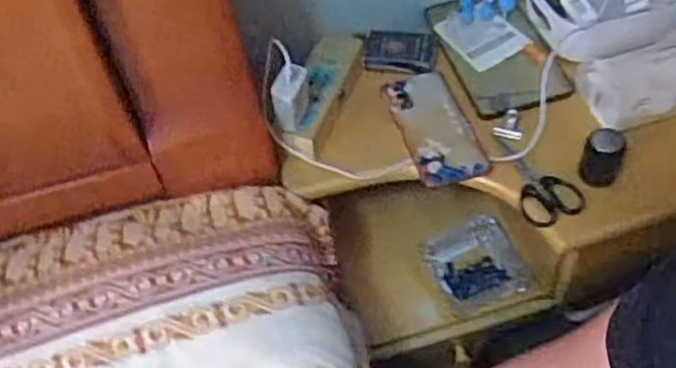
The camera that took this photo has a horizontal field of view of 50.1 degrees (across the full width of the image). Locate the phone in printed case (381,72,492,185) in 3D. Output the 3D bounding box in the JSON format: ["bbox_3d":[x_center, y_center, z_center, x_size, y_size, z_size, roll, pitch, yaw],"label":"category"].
[{"bbox_3d":[0.106,-0.070,0.819,0.073,0.012,0.161,-15,53,-8],"label":"phone in printed case"}]

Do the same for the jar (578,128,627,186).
[{"bbox_3d":[0.272,-0.026,0.744,0.040,0.050,0.040,16,55,15],"label":"jar"}]

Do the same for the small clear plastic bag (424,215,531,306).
[{"bbox_3d":[0.171,0.100,0.888,0.095,0.031,0.103,-23,54,-11],"label":"small clear plastic bag"}]

